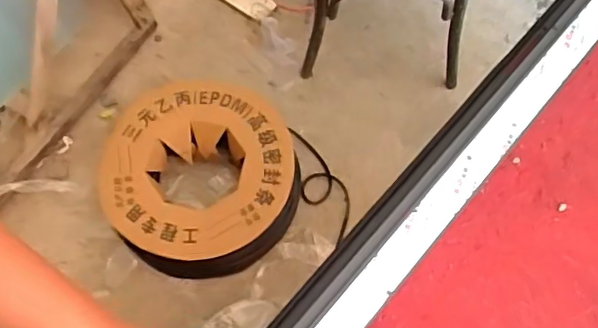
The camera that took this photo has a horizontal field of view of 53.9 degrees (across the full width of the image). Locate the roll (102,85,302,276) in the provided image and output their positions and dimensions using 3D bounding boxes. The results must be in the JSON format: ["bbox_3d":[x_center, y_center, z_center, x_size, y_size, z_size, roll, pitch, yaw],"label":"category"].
[{"bbox_3d":[-0.231,0.029,1.412,0.433,0.133,0.438,0,66,1],"label":"roll"}]

